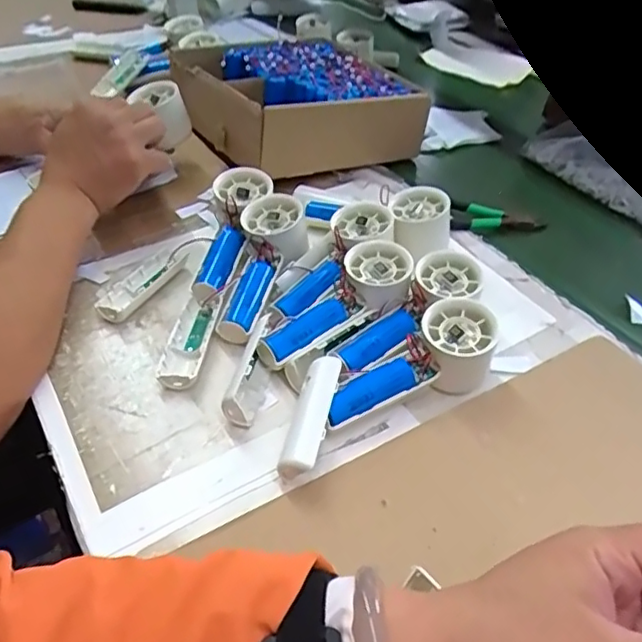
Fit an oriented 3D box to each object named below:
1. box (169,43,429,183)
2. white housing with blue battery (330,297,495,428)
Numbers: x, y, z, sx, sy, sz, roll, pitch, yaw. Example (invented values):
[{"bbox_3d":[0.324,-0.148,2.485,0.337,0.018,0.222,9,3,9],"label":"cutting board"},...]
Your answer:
[{"bbox_3d":[-0.038,-0.275,0.746,0.263,0.083,0.261,-19,48,-23],"label":"box"},{"bbox_3d":[0.068,0.040,0.453,0.145,0.048,0.049,-28,49,-14],"label":"white housing with blue battery"}]

